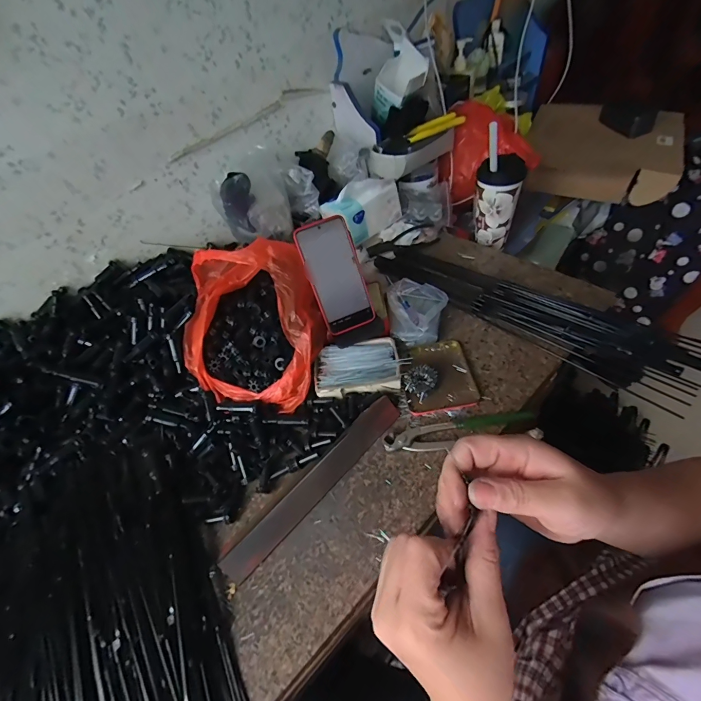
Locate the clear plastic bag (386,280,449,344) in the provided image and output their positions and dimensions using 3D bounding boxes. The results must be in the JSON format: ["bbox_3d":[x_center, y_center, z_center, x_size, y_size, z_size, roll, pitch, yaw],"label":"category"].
[{"bbox_3d":[0.111,-0.068,0.601,0.091,0.043,0.117,-3,52,1],"label":"clear plastic bag"}]

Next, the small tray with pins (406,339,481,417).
[{"bbox_3d":[0.131,0.038,0.544,0.100,0.012,0.124,-6,52,-1],"label":"small tray with pins"}]

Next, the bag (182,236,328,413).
[{"bbox_3d":[-0.149,-0.043,0.546,0.212,0.135,0.216,2,52,5],"label":"bag"}]

